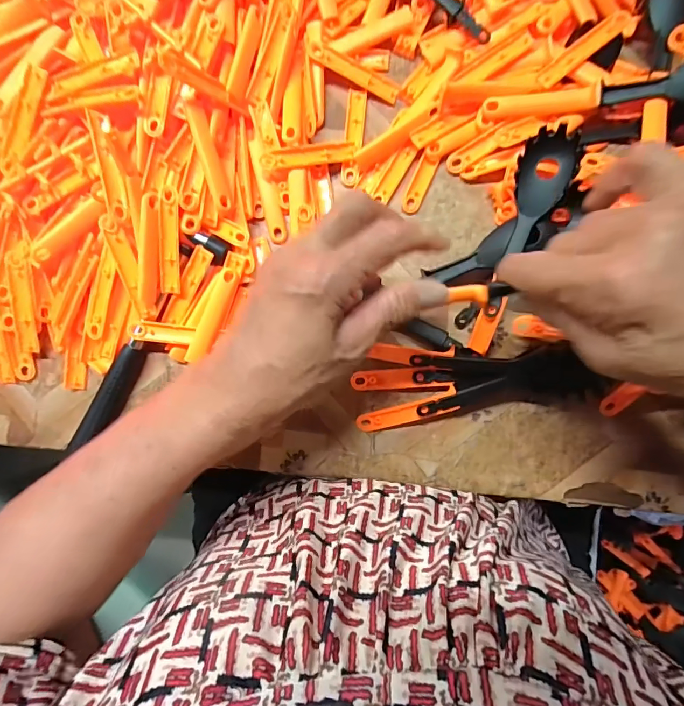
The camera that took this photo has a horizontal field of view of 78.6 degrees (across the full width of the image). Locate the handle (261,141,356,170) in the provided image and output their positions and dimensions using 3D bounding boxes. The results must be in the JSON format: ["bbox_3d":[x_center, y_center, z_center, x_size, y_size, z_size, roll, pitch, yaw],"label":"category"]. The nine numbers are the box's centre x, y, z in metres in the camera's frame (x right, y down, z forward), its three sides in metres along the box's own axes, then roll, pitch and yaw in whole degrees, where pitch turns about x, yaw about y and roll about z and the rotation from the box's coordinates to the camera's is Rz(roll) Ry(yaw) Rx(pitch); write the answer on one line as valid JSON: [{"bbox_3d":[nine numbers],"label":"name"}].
[{"bbox_3d":[-0.024,-0.149,0.314,0.071,0.007,0.015,-14,87,-13],"label":"handle"}]

